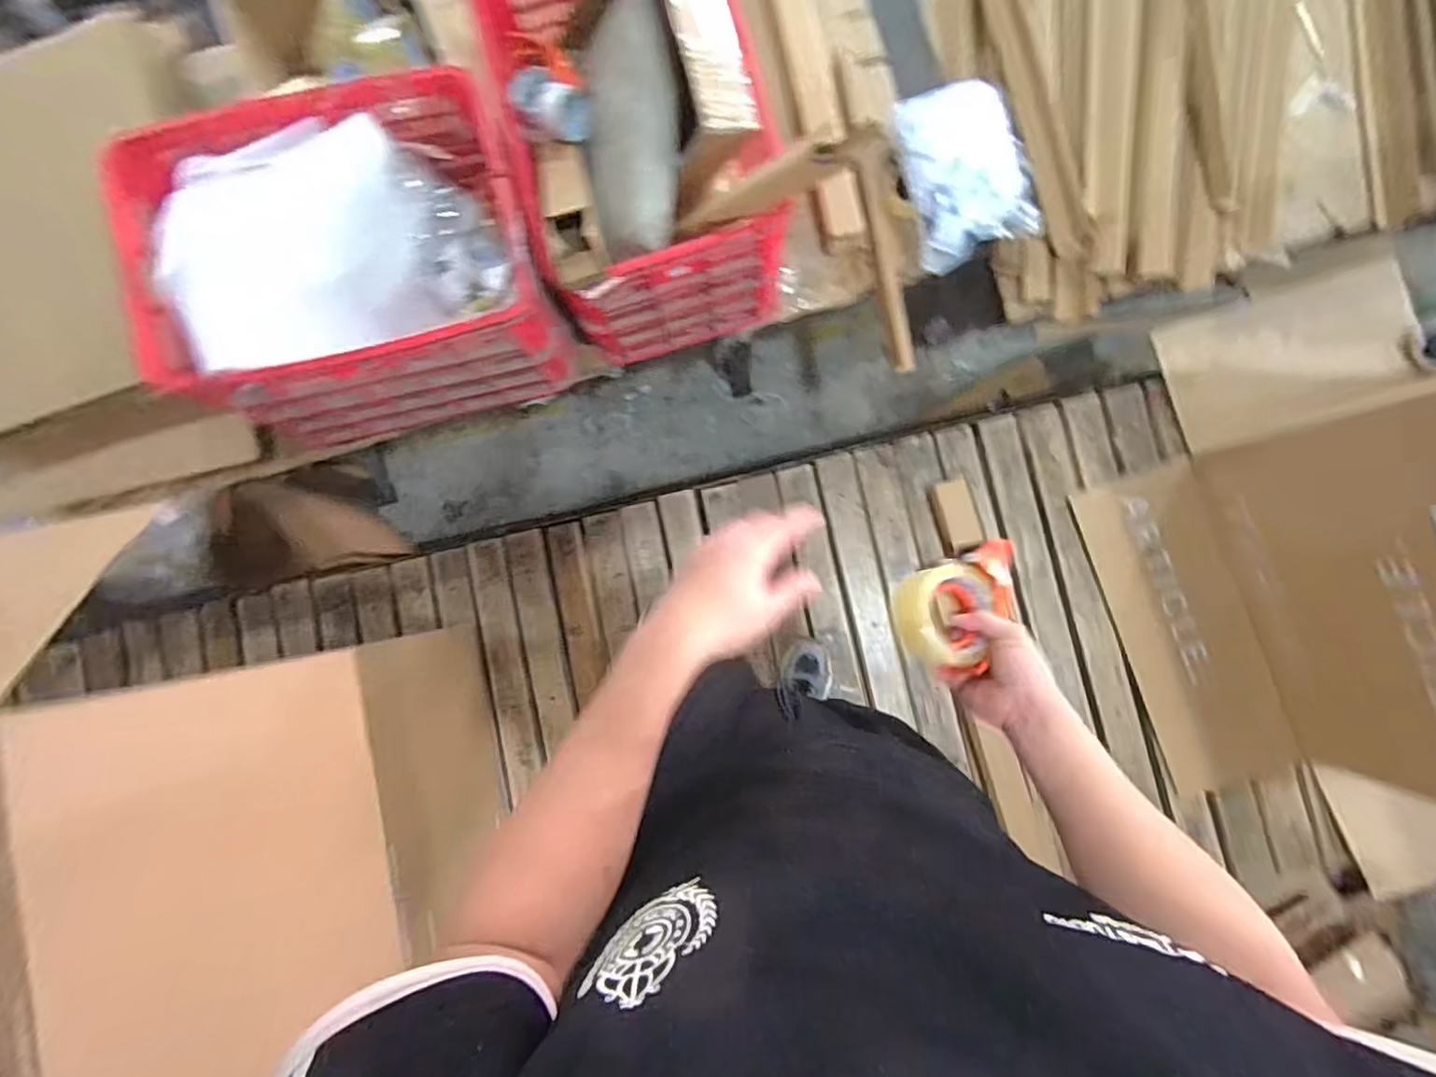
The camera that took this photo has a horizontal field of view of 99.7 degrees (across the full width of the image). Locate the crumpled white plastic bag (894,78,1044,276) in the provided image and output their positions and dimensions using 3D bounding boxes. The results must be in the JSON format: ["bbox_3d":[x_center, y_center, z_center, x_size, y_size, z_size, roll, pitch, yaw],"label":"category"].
[{"bbox_3d":[0.506,-0.763,1.236,0.227,0.121,0.339,-14,87,4],"label":"crumpled white plastic bag"}]

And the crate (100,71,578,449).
[{"bbox_3d":[-0.624,-0.484,1.129,0.613,0.391,0.437,-11,87,4],"label":"crate"}]

